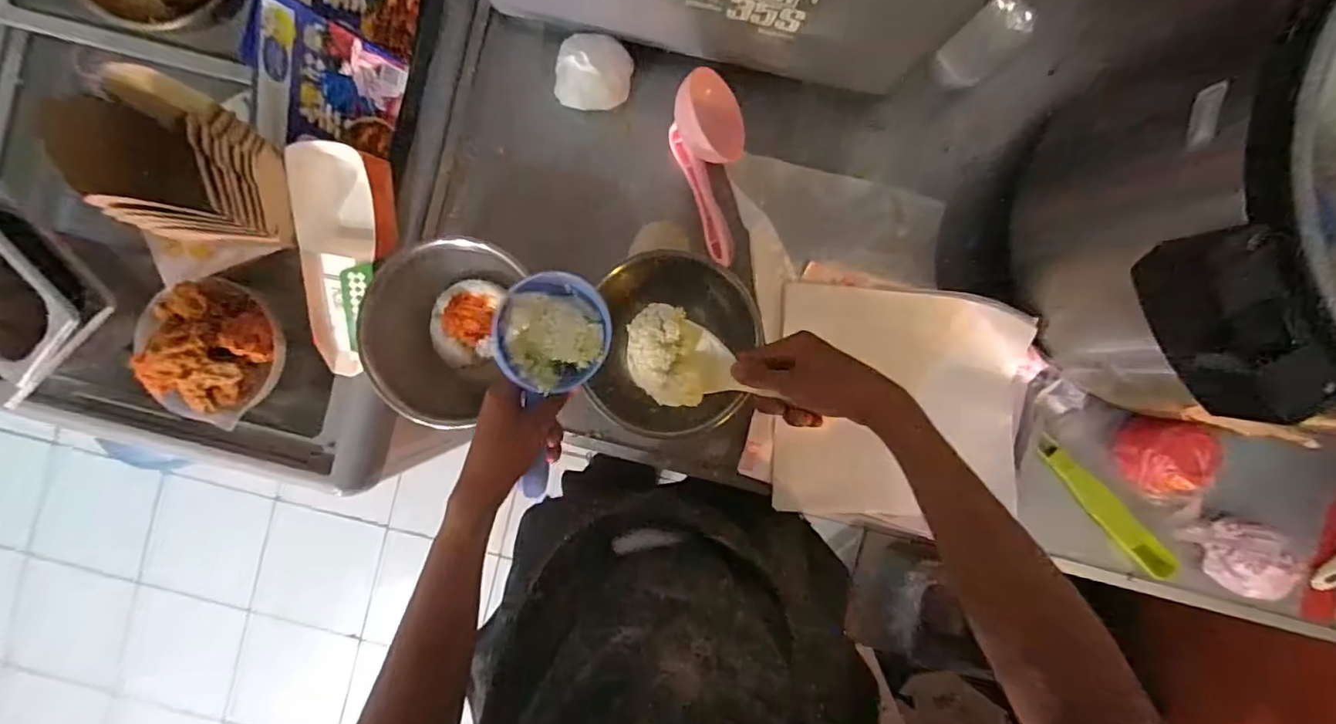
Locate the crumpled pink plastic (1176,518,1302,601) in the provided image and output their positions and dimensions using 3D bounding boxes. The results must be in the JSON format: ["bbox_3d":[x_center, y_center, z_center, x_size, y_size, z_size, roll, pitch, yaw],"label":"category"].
[{"bbox_3d":[0.628,0.214,0.614,0.068,0.048,0.091,-31,91,1],"label":"crumpled pink plastic"}]

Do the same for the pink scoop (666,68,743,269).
[{"bbox_3d":[0.042,-0.214,0.617,0.080,0.054,0.196,5,91,0],"label":"pink scoop"}]

